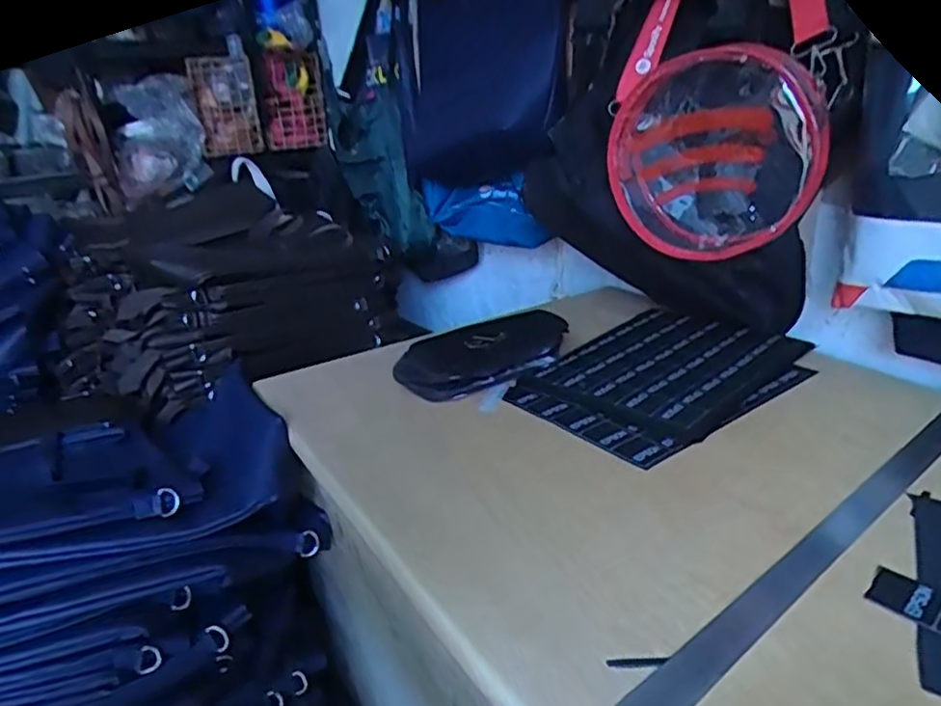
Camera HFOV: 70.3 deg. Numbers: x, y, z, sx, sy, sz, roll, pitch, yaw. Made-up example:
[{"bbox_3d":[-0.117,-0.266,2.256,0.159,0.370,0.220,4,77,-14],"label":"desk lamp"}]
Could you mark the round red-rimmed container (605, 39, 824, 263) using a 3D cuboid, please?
[{"bbox_3d":[0.260,-0.209,0.713,0.202,0.204,0.069,9,27,31],"label":"round red-rimmed container"}]

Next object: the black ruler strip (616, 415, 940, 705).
[{"bbox_3d":[0.292,0.120,0.507,0.609,0.004,0.030,-22,28,-34],"label":"black ruler strip"}]

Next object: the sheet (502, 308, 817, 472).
[{"bbox_3d":[0.215,0.020,0.760,0.337,0.011,0.230,-24,29,-37],"label":"sheet"}]

